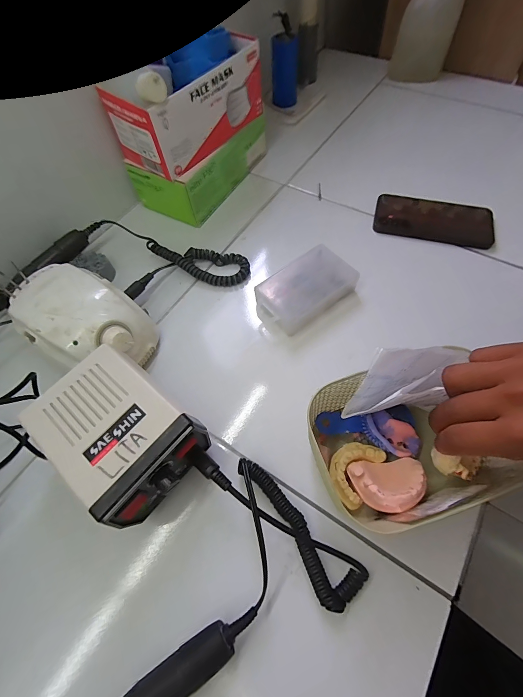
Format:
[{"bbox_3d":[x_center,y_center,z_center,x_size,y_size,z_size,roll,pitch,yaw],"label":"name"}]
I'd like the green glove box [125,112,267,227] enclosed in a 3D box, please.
[{"bbox_3d":[-0.091,-0.304,0.506,0.114,0.072,0.219,30,67,18],"label":"green glove box"}]

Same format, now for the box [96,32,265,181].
[{"bbox_3d":[-0.097,-0.336,0.431,0.098,0.088,0.203,35,69,19],"label":"box"}]

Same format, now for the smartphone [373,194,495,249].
[{"bbox_3d":[0.257,-0.195,0.469,0.165,0.011,0.082,14,68,10],"label":"smartphone"}]

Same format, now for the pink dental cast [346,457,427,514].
[{"bbox_3d":[0.111,0.120,0.276,0.059,0.030,0.043,-3,61,1],"label":"pink dental cast"}]

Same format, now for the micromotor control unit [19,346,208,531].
[{"bbox_3d":[-0.126,0.078,0.285,0.134,0.064,0.102,37,69,20],"label":"micromotor control unit"}]

